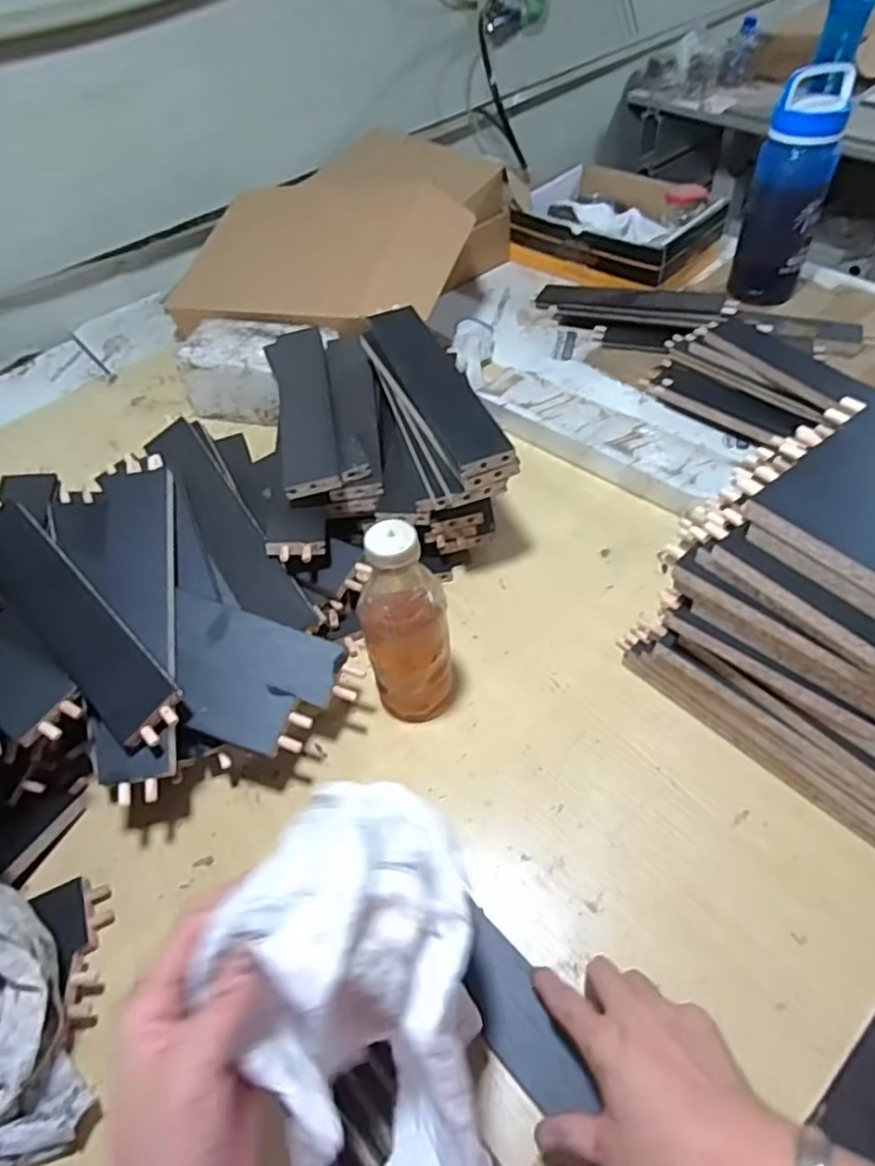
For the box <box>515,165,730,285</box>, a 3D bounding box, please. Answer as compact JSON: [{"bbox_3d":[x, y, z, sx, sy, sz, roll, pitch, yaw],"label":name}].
[{"bbox_3d":[0.308,-0.622,1.148,0.321,0.102,0.243,35,63,29],"label":"box"}]

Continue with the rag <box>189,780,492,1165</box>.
[{"bbox_3d":[-0.039,0.207,0.346,0.112,0.168,0.189,-6,50,2],"label":"rag"}]

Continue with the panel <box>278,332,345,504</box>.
[{"bbox_3d":[-0.145,-0.195,0.724,0.056,0.011,0.288,-11,51,-3],"label":"panel"}]

